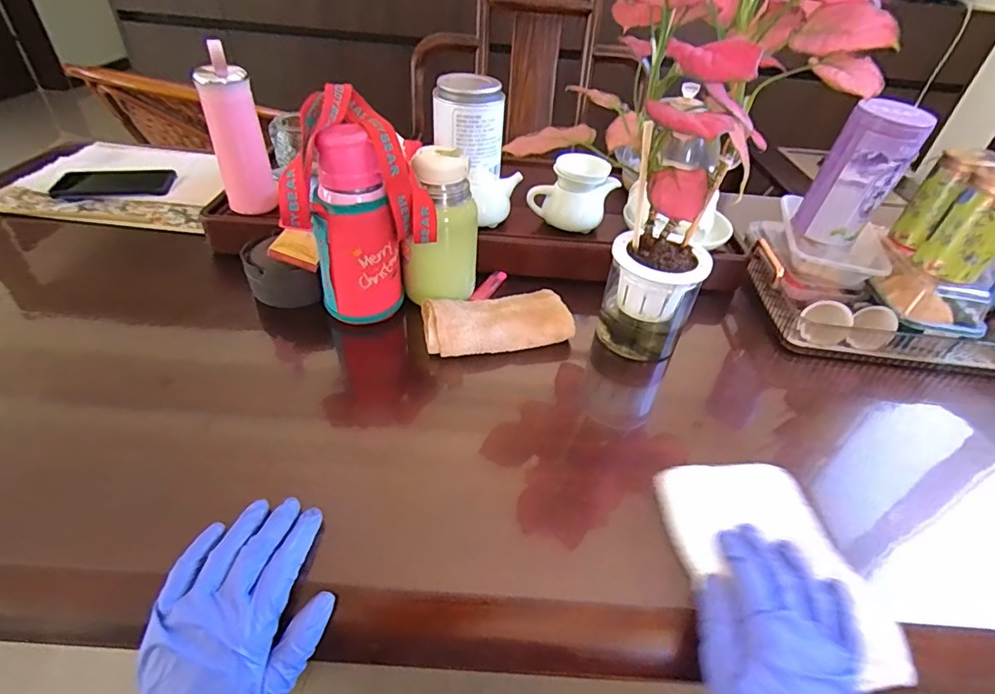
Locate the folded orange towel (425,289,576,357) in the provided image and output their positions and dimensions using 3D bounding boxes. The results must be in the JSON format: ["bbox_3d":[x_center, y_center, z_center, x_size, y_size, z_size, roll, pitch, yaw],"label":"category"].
[{"bbox_3d":[-0.001,-0.034,0.589,0.168,0.032,0.081,-5,42,-12],"label":"folded orange towel"}]

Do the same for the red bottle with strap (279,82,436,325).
[{"bbox_3d":[-0.153,-0.152,0.564,0.149,0.219,0.113,-5,42,-11],"label":"red bottle with strap"}]

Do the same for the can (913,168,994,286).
[{"bbox_3d":[0.535,-0.133,0.553,0.063,0.112,0.056,34,49,29],"label":"can"}]

